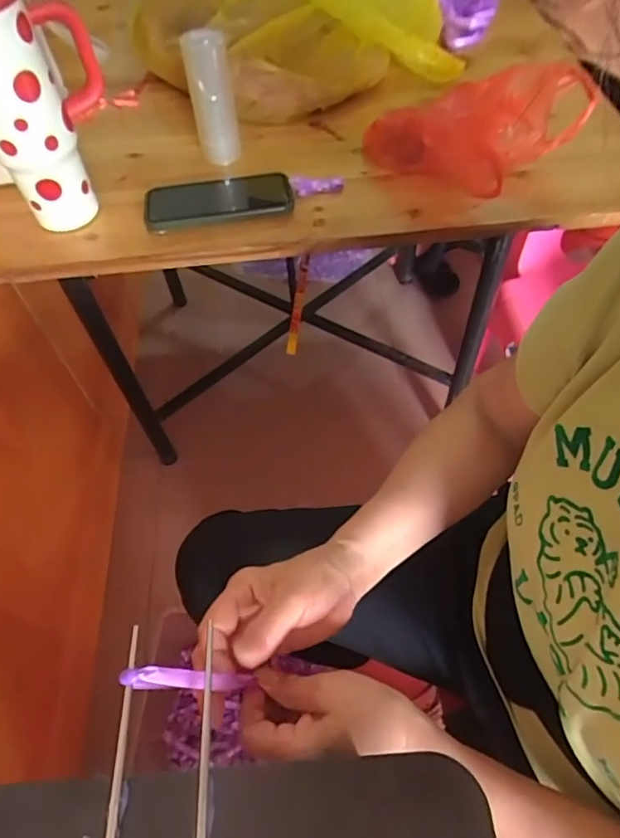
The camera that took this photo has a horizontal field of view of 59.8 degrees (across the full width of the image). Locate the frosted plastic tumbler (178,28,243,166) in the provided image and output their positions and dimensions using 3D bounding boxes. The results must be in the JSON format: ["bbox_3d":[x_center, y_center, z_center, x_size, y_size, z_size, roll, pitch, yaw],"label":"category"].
[{"bbox_3d":[-0.109,-0.357,0.611,0.047,0.145,0.055,-9,56,-3],"label":"frosted plastic tumbler"}]

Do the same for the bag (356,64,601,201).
[{"bbox_3d":[0.177,-0.331,0.606,0.215,0.093,0.130,-4,56,0],"label":"bag"}]

